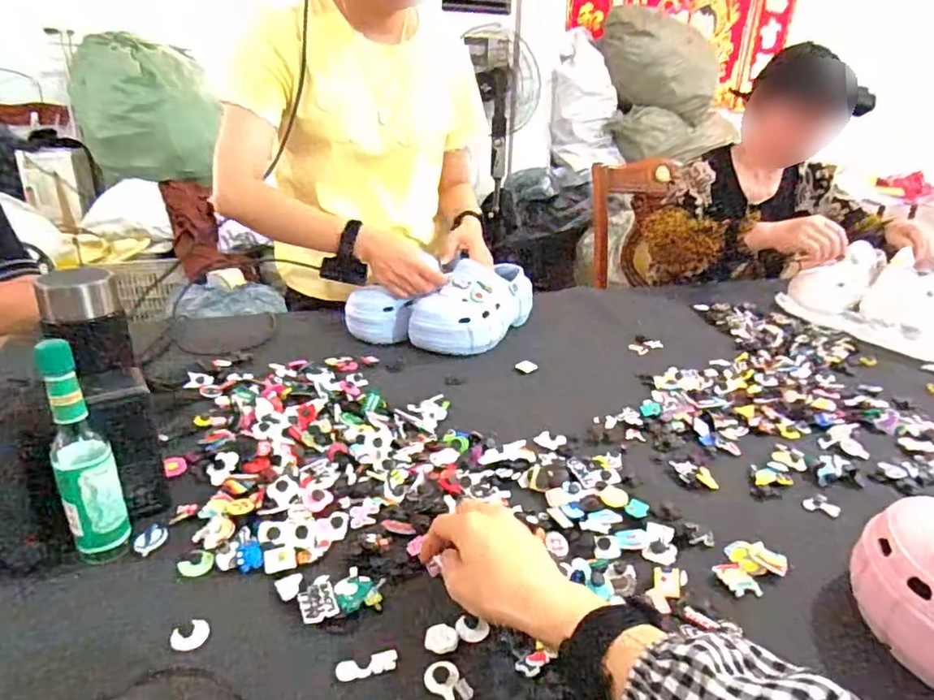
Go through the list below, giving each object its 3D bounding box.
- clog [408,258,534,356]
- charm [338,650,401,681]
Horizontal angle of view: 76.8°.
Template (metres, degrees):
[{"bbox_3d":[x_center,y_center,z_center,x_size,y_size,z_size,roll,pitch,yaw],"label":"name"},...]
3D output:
[{"bbox_3d":[0.011,-0.073,0.920,0.103,0.091,0.235,16,28,27],"label":"clog"},{"bbox_3d":[-0.069,0.219,0.409,0.041,0.006,0.012,-5,26,-15],"label":"charm"}]

